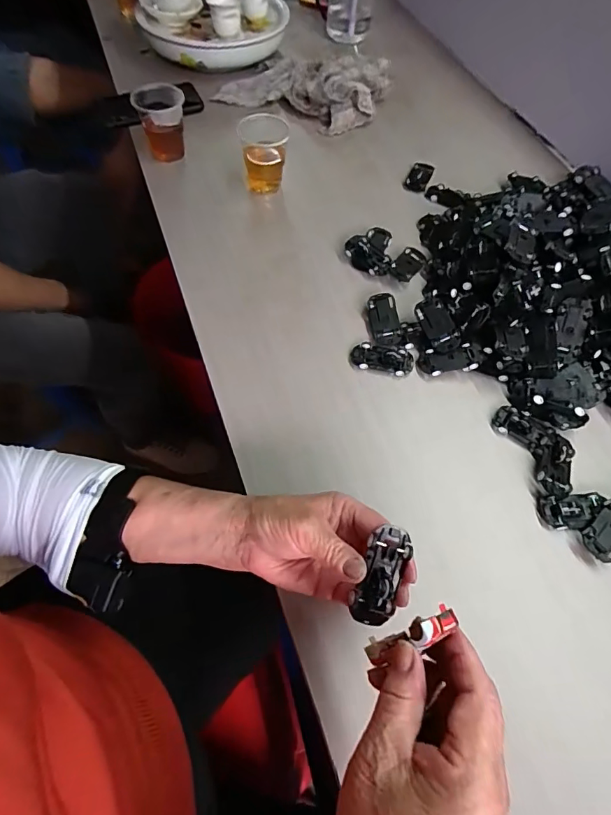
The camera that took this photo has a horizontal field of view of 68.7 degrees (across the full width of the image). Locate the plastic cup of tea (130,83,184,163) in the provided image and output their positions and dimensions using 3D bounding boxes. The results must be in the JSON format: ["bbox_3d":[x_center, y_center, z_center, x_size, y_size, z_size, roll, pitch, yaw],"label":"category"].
[{"bbox_3d":[-0.195,-0.388,0.619,0.066,0.086,0.071,-7,61,-7],"label":"plastic cup of tea"}]

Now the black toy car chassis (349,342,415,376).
[{"bbox_3d":[0.081,-0.052,0.474,0.066,0.010,0.030,12,61,4],"label":"black toy car chassis"}]

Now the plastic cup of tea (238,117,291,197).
[{"bbox_3d":[-0.054,-0.337,0.597,0.064,0.071,0.071,-4,61,-5],"label":"plastic cup of tea"}]

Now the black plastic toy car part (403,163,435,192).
[{"bbox_3d":[0.161,-0.327,0.634,0.029,0.011,0.055,24,62,10],"label":"black plastic toy car part"}]

